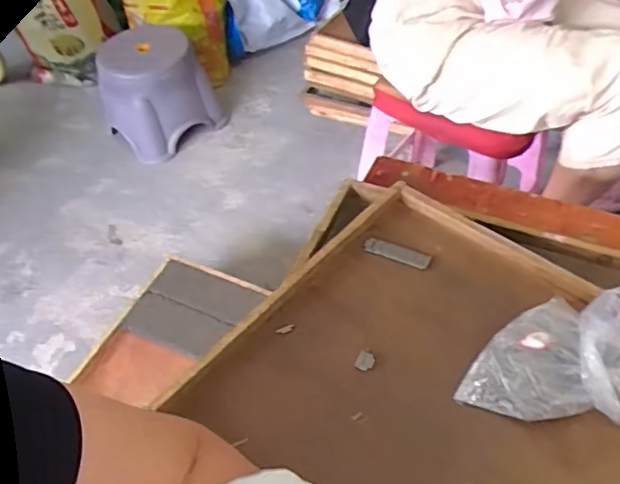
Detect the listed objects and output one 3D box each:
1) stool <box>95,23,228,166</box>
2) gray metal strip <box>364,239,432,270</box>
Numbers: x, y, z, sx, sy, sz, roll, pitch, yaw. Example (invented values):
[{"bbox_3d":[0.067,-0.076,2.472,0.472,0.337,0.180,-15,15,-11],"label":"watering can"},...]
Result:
[{"bbox_3d":[-0.418,-0.420,1.600,0.308,0.262,0.289,-21,51,-13],"label":"stool"},{"bbox_3d":[0.101,0.012,0.669,0.076,0.006,0.020,18,54,19],"label":"gray metal strip"}]

